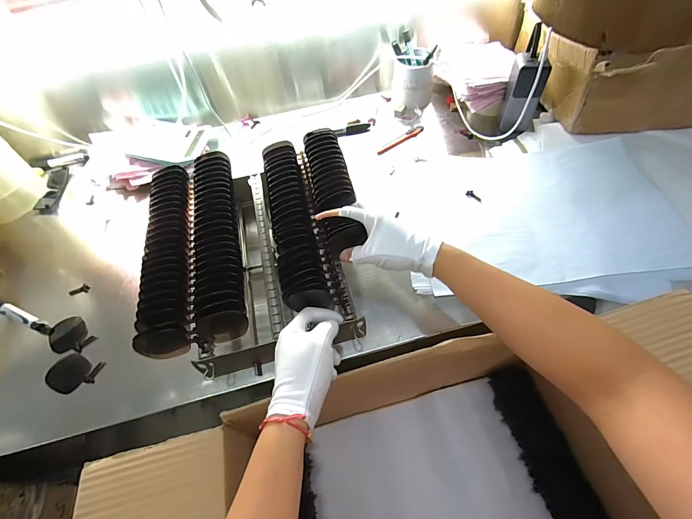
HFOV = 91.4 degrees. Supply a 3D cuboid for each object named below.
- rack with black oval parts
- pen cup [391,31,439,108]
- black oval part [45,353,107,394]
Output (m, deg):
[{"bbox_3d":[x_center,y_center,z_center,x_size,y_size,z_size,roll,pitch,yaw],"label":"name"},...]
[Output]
[{"bbox_3d":[-0.122,-0.020,0.480,0.279,0.107,0.313,-13,54,-4],"label":"rack with black oval parts"},{"bbox_3d":[0.147,-0.407,0.739,0.087,0.107,0.105,-2,54,3],"label":"pen cup"},{"bbox_3d":[-0.368,0.153,0.454,0.070,0.011,0.049,11,57,14],"label":"black oval part"}]

